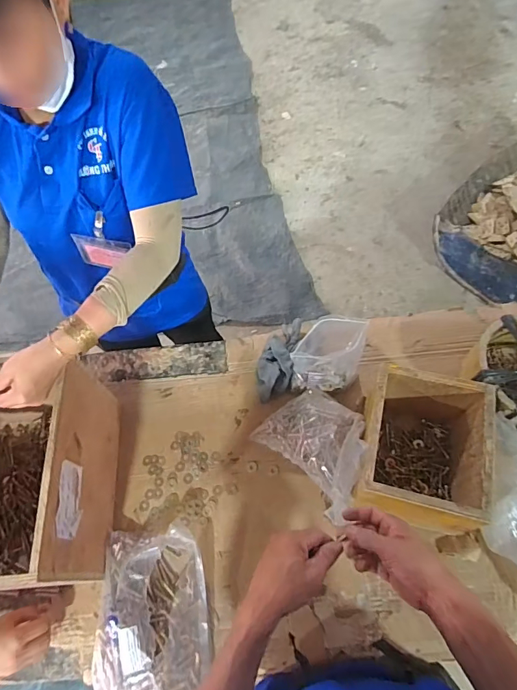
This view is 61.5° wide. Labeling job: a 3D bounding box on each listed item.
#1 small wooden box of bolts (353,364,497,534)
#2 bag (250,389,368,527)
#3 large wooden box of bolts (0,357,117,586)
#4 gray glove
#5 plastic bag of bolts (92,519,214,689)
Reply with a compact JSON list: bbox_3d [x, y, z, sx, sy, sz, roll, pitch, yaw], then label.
[{"bbox_3d":[0.260,0.171,0.716,0.184,0.167,0.215,17,65,13],"label":"small wooden box of bolts"},{"bbox_3d":[0.109,0.162,0.730,0.150,0.149,0.202,-38,66,-14],"label":"bag"},{"bbox_3d":[-0.410,0.214,0.716,0.288,0.231,0.326,-5,63,2],"label":"large wooden box of bolts"},{"bbox_3d":[0.041,0.024,0.882,0.075,0.037,0.185,9,64,9],"label":"gray glove"},{"bbox_3d":[-0.169,0.423,0.685,0.177,0.074,0.255,-10,63,-1],"label":"plastic bag of bolts"}]

